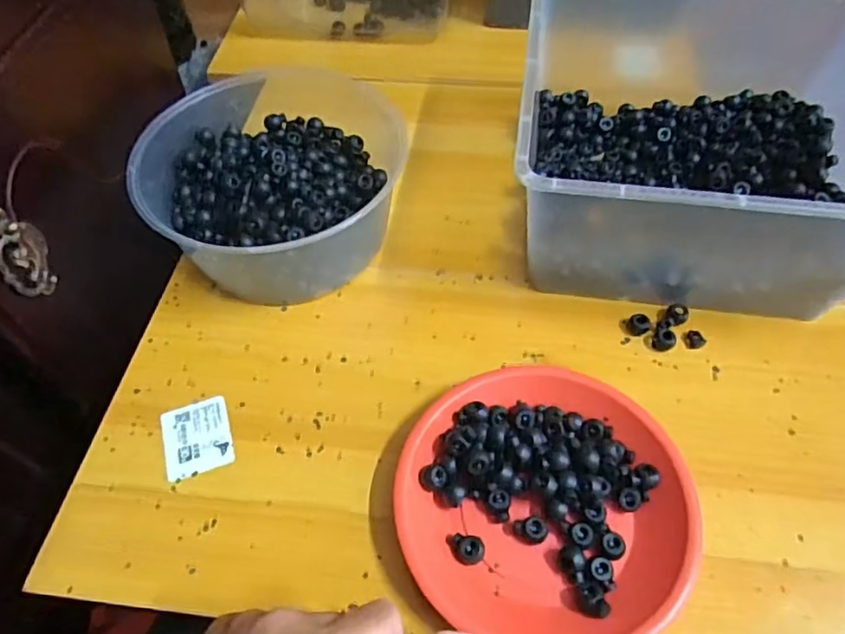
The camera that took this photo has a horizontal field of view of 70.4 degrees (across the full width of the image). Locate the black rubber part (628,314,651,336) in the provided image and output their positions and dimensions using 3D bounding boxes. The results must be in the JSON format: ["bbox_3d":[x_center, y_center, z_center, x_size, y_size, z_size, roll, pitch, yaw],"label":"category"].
[{"bbox_3d":[0.184,0.006,0.510,0.018,0.007,0.018,-1,56,2],"label":"black rubber part"}]

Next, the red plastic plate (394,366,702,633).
[{"bbox_3d":[0.081,0.126,0.415,0.190,0.030,0.195,-1,56,2],"label":"red plastic plate"}]

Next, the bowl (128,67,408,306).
[{"bbox_3d":[-0.123,-0.133,0.563,0.214,0.103,0.234,13,57,11],"label":"bowl"}]

